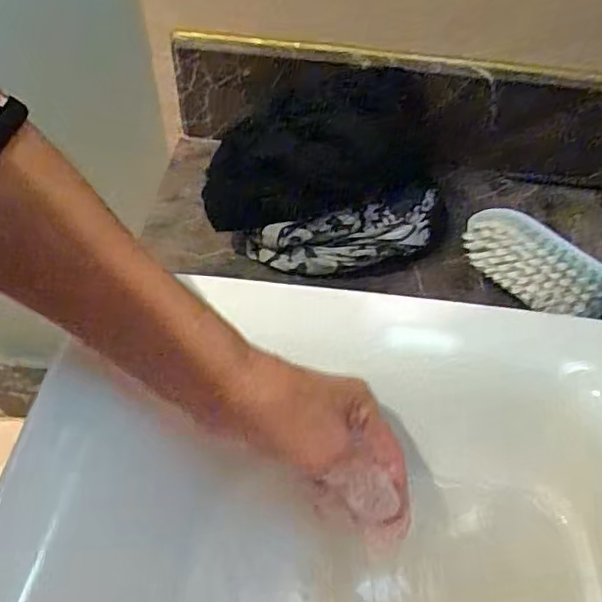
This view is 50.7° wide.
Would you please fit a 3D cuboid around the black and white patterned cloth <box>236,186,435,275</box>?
[{"bbox_3d":[0.026,-0.048,0.471,0.148,0.042,0.038,-6,50,-1],"label":"black and white patterned cloth"}]

